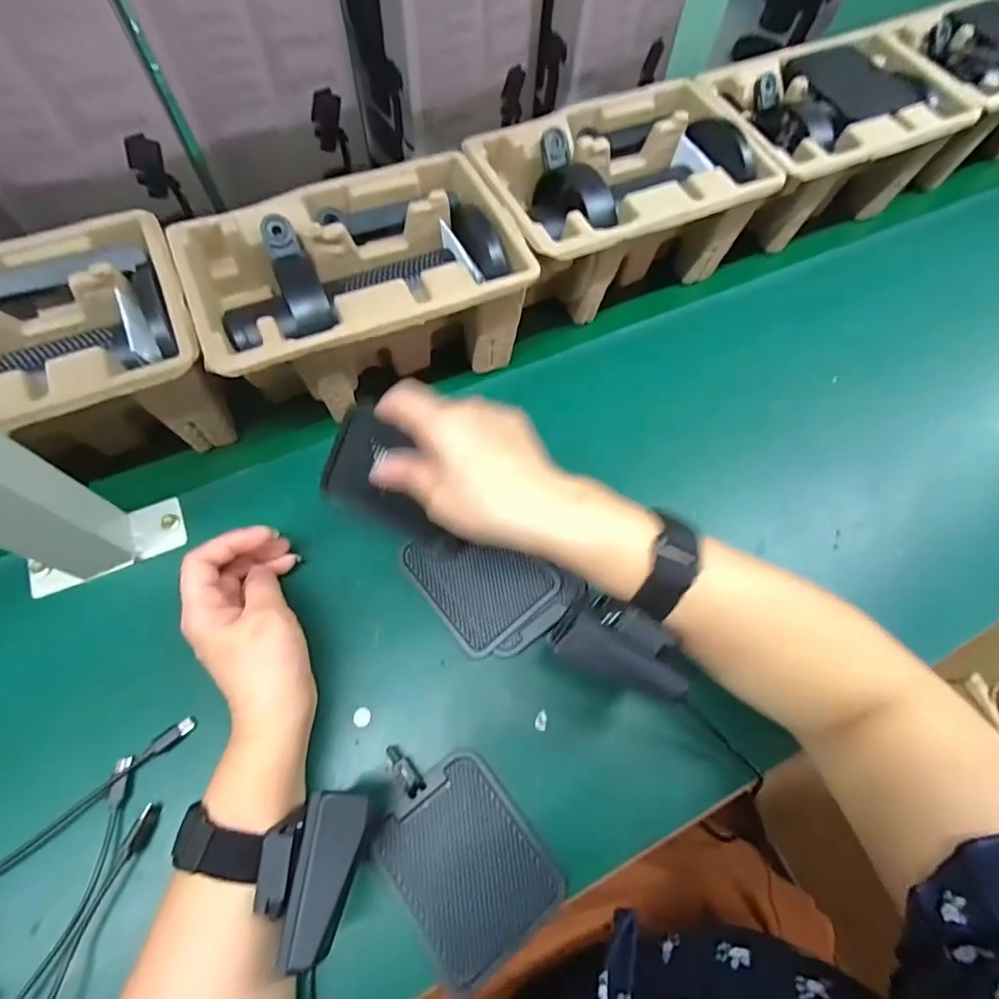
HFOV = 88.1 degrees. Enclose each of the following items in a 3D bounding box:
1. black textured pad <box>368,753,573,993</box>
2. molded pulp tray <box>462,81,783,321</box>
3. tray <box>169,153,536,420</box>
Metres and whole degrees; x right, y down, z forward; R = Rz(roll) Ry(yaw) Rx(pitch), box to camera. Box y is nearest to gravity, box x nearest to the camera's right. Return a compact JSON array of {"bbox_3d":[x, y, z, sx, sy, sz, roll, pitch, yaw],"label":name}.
[{"bbox_3d":[-0.019,0.211,0.302,0.079,0.016,0.098,-36,77,-12],"label":"black textured pad"},{"bbox_3d":[0.100,-0.262,0.455,0.237,0.105,0.155,-27,76,-10],"label":"molded pulp tray"},{"bbox_3d":[-0.102,-0.162,0.399,0.227,0.107,0.152,-22,75,-9],"label":"tray"}]

